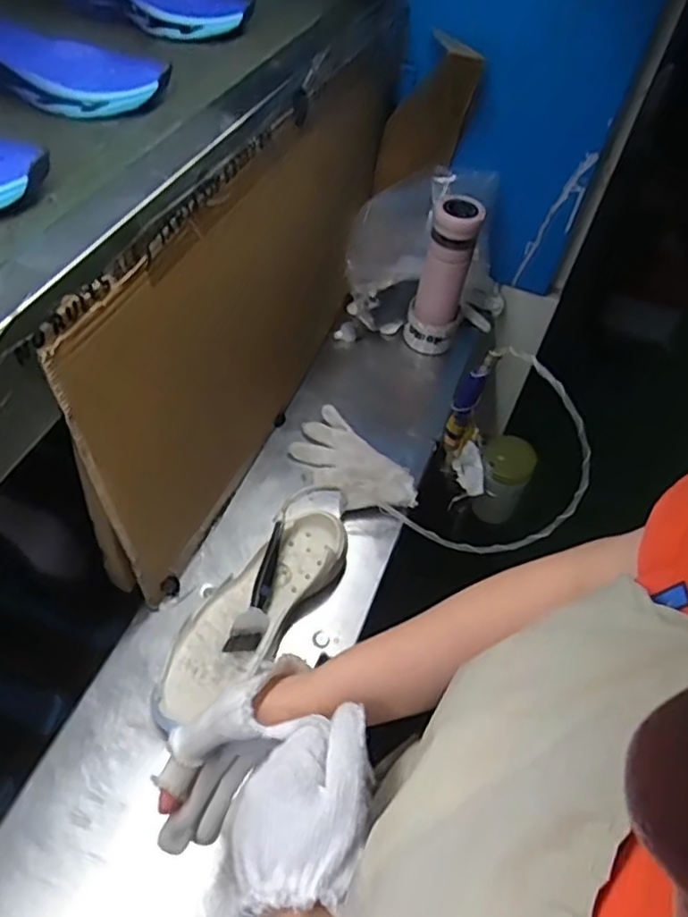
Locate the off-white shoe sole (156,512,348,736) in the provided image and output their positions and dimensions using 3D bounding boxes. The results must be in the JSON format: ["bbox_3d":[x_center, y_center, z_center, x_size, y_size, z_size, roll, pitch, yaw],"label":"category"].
[{"bbox_3d":[-0.097,0.169,0.697,0.098,0.040,0.283,32,55,18],"label":"off-white shoe sole"}]

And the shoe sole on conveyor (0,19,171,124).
[{"bbox_3d":[-0.258,-0.338,0.552,0.212,0.037,0.095,15,51,6],"label":"shoe sole on conveyor"}]

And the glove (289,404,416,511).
[{"bbox_3d":[0.010,0.007,0.842,0.098,0.030,0.184,-33,53,-25],"label":"glove"}]

